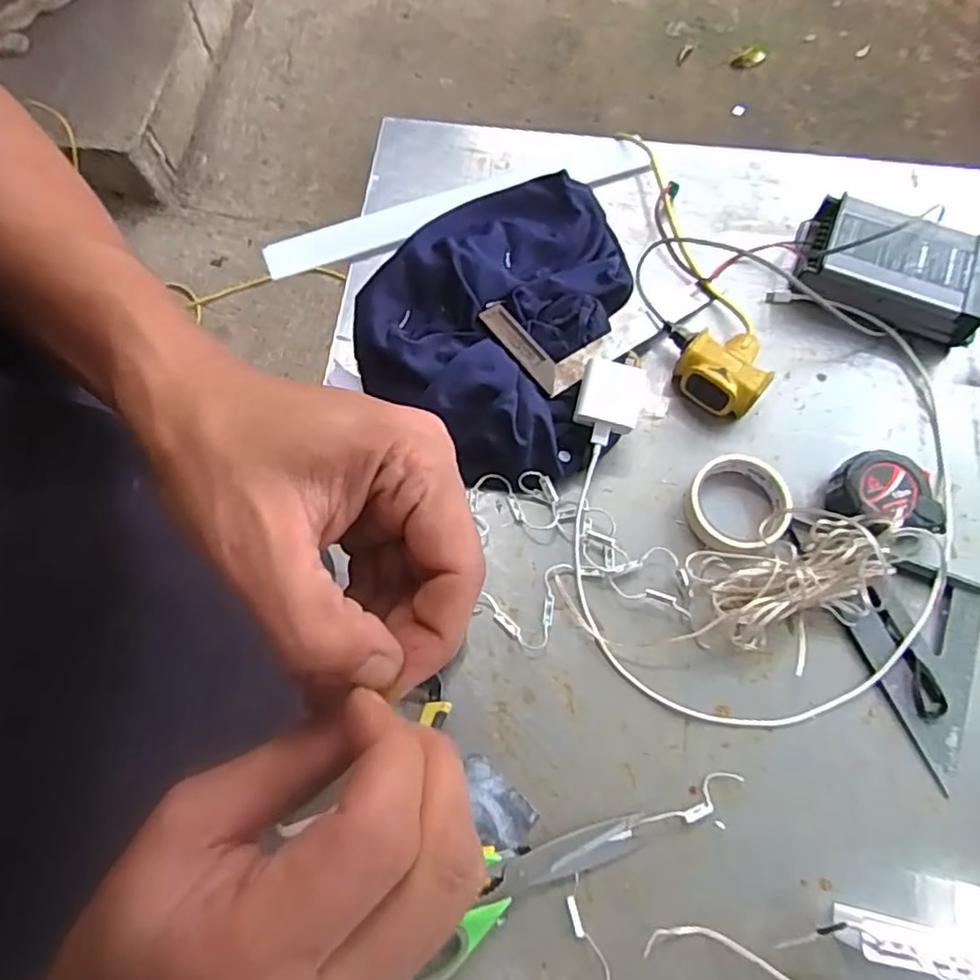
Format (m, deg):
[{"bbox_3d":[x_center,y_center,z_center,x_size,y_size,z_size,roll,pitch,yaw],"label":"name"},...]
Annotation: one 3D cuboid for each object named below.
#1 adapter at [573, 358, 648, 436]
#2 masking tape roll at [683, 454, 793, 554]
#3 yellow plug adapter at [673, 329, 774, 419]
[{"bbox_3d":[0.111,-0.086,0.614,0.056,0.021,0.062,15,73,7],"label":"adapter"},{"bbox_3d":[0.227,0.013,0.610,0.089,0.027,0.099,16,68,7],"label":"masking tape roll"},{"bbox_3d":[0.232,-0.118,0.657,0.083,0.051,0.081,36,70,14],"label":"yellow plug adapter"}]

